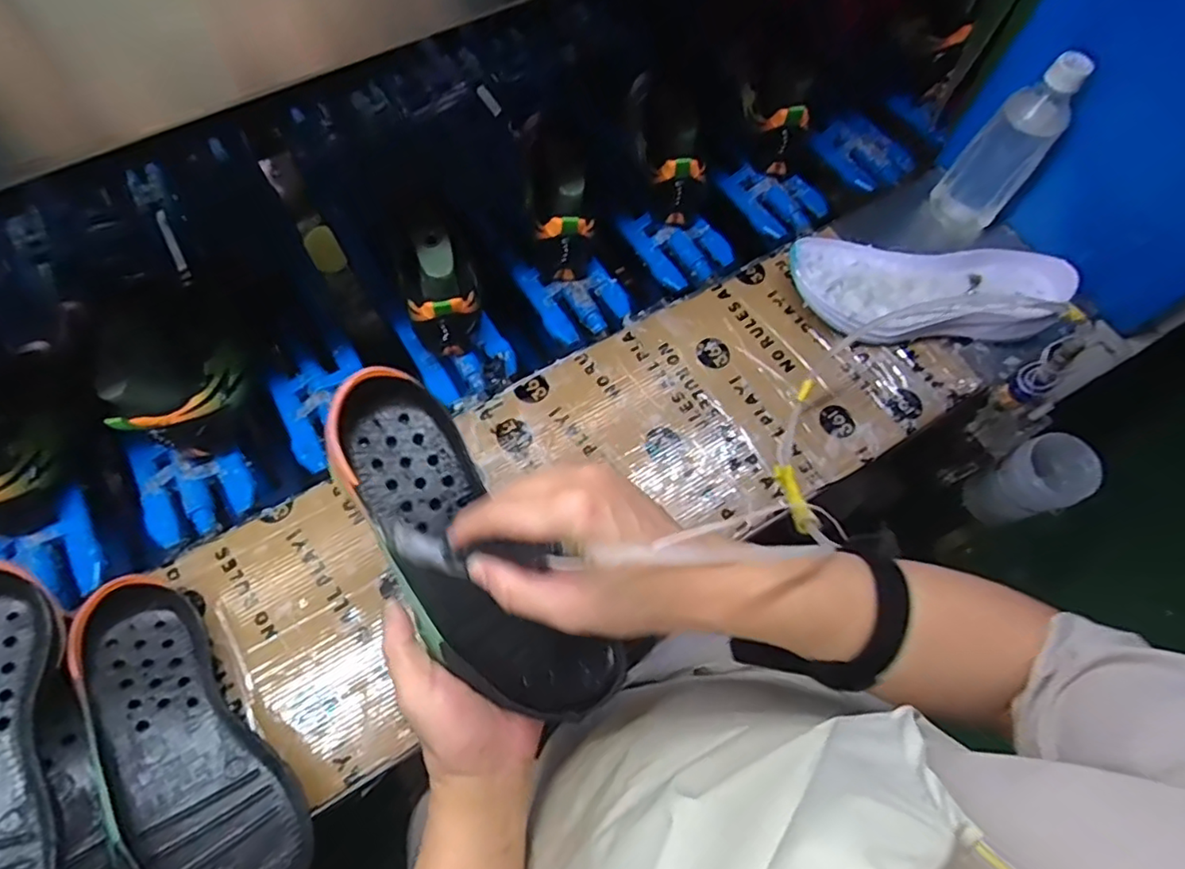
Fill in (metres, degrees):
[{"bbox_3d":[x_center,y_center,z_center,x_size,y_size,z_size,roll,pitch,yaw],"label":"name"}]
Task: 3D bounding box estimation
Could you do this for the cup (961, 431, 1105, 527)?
[{"bbox_3d":[0.481,0.052,0.667,0.079,0.109,0.074,-24,70,-10],"label":"cup"}]

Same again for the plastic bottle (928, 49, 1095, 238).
[{"bbox_3d":[0.414,-0.287,0.607,0.069,0.176,0.053,38,72,14],"label":"plastic bottle"}]

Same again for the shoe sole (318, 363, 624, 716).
[{"bbox_3d":[-0.080,0.073,0.385,0.090,0.040,0.250,-33,88,-14],"label":"shoe sole"}]

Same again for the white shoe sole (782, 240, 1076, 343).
[{"bbox_3d":[0.330,-0.146,0.605,0.269,0.041,0.107,-1,67,-1],"label":"white shoe sole"}]

